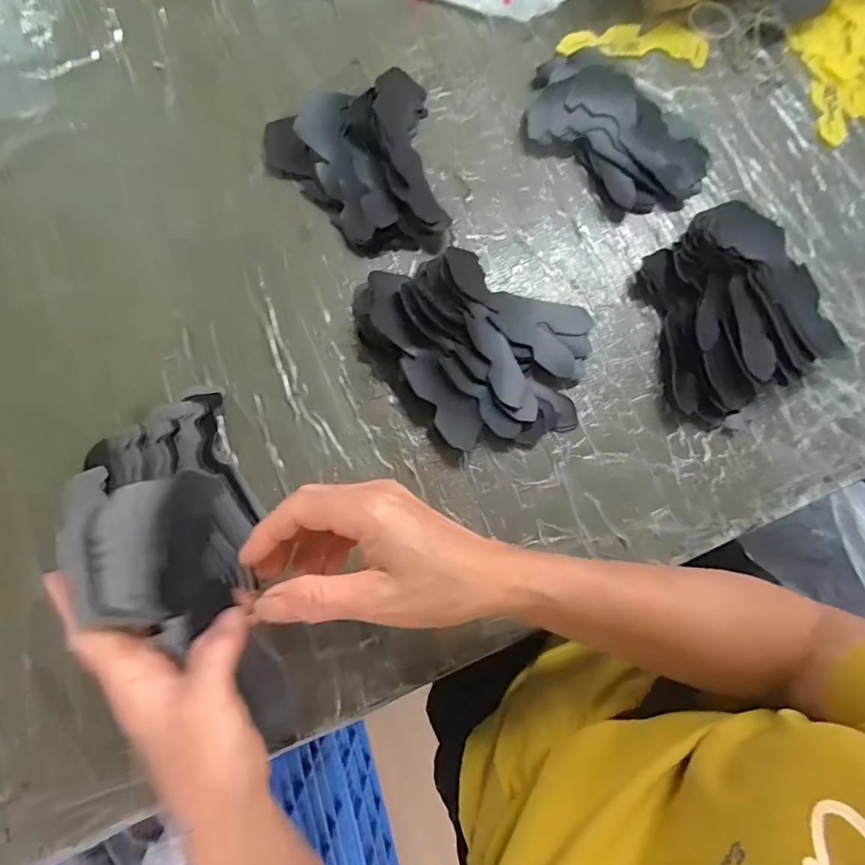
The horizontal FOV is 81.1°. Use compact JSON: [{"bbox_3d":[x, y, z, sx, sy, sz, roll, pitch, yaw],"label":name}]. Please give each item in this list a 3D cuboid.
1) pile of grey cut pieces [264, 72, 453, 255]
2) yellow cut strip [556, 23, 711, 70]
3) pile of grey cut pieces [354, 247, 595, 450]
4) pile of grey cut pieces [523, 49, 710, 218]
[{"bbox_3d":[-0.070,-0.239,0.441,0.143,0.035,0.168,-9,78,-4],"label":"pile of grey cut pieces"},{"bbox_3d":[0.198,-0.383,0.494,0.149,0.010,0.041,-1,77,-2],"label":"yellow cut strip"},{"bbox_3d":[0.045,-0.075,0.404,0.153,0.044,0.175,-37,81,-9],"label":"pile of grey cut pieces"},{"bbox_3d":[0.166,-0.279,0.460,0.116,0.037,0.180,-44,82,-10],"label":"pile of grey cut pieces"}]

